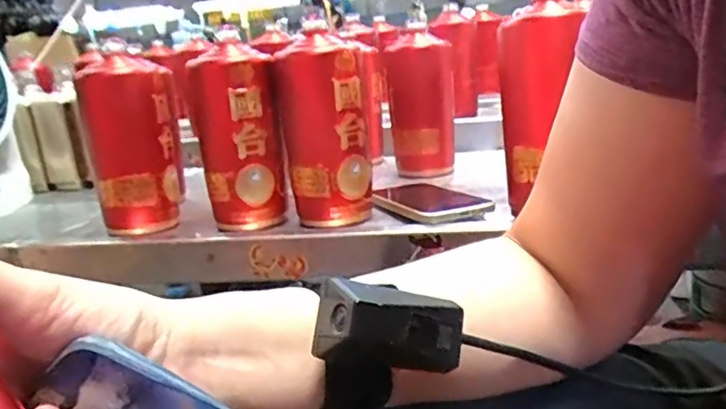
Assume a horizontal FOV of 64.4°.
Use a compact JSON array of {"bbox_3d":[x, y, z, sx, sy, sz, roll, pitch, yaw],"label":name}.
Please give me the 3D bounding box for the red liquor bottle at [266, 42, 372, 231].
[{"bbox_3d":[-0.039,-0.067,0.564,0.082,0.164,0.084,-8,16,-7],"label":"red liquor bottle"}]

